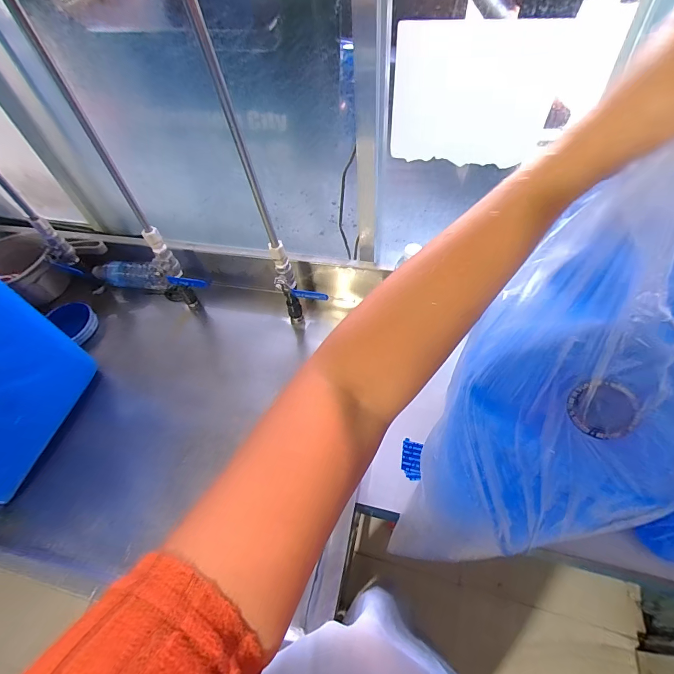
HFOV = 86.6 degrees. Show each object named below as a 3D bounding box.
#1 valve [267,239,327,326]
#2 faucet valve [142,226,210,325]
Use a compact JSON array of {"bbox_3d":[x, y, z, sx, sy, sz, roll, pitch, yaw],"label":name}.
[{"bbox_3d":[-0.072,-0.073,0.668,0.101,0.212,0.046,36,64,27],"label":"valve"},{"bbox_3d":[-0.306,-0.098,0.740,0.069,0.257,0.119,-25,56,-13],"label":"faucet valve"}]

